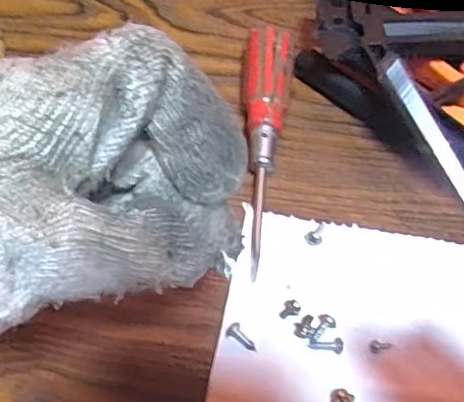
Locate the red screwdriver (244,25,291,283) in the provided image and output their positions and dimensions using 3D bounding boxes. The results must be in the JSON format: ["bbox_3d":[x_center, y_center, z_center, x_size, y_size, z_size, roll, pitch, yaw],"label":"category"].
[{"bbox_3d":[0.016,-0.030,0.288,0.023,0.025,0.129,3,59,1],"label":"red screwdriver"}]

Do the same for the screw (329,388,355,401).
[{"bbox_3d":[0.045,0.079,0.234,0.011,0.004,0.008,32,64,17],"label":"screw"}]

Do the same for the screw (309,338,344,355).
[{"bbox_3d":[0.040,0.060,0.247,0.014,0.004,0.006,10,60,5],"label":"screw"}]

